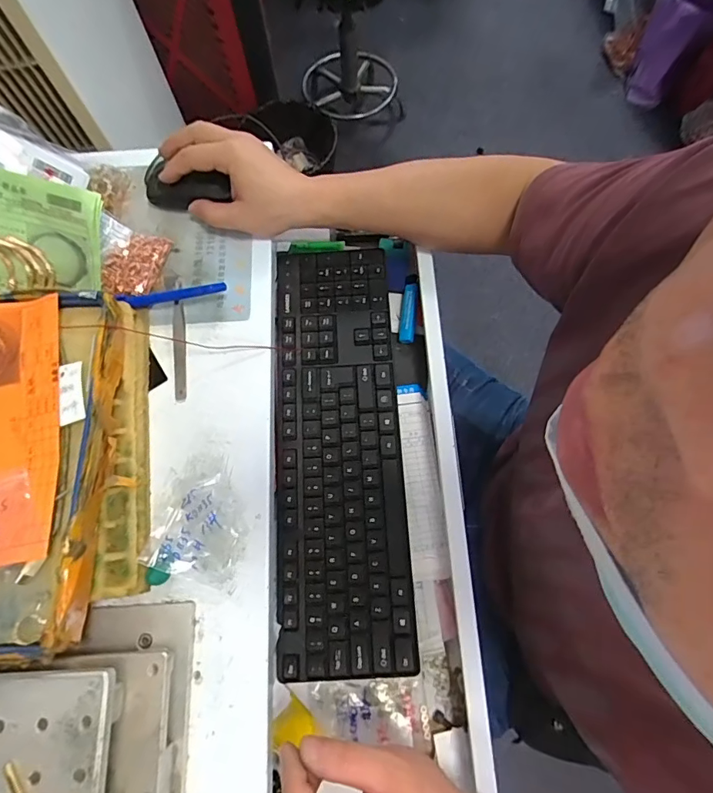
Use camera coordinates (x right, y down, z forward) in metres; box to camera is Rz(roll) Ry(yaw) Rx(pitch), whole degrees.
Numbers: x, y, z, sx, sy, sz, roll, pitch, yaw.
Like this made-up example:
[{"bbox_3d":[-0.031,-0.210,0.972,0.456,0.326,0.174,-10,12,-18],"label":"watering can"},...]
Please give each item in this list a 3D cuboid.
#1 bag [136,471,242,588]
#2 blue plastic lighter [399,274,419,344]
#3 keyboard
[{"bbox_3d":[-0.129,0.106,0.366,0.072,0.016,0.078,14,73,6],"label":"bag"},{"bbox_3d":[0.060,-0.099,0.502,0.017,0.016,0.080,6,72,4],"label":"blue plastic lighter"},{"bbox_3d":[-0.017,0.038,0.447,0.118,0.017,0.419,-3,72,1],"label":"keyboard"}]

